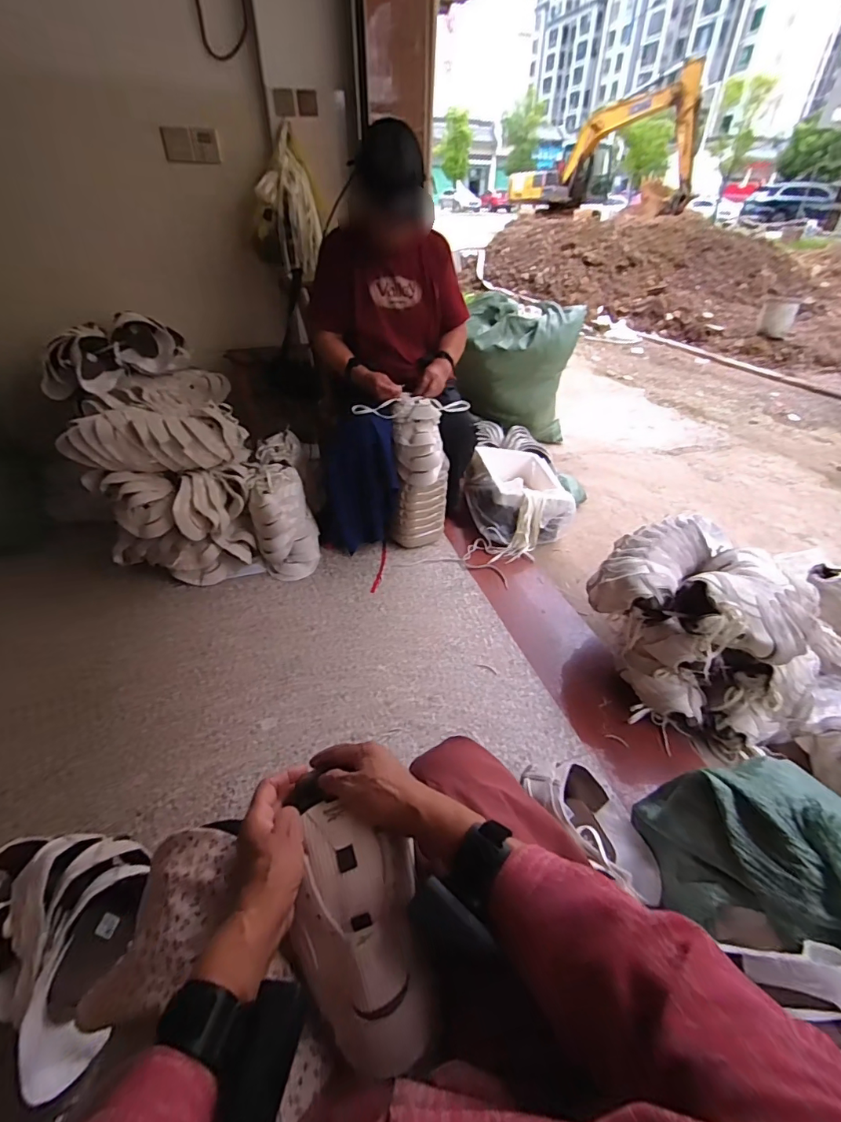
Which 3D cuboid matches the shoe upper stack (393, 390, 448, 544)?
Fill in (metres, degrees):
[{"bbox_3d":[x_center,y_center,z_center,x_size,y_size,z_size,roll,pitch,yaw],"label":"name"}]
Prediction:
[{"bbox_3d":[-0.002,-0.239,1.415,0.158,0.433,0.147,7,38,7],"label":"shoe upper stack"}]

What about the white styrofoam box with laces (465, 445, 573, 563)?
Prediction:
[{"bbox_3d":[0.328,-0.224,1.634,0.337,0.172,0.499,2,38,0],"label":"white styrofoam box with laces"}]

